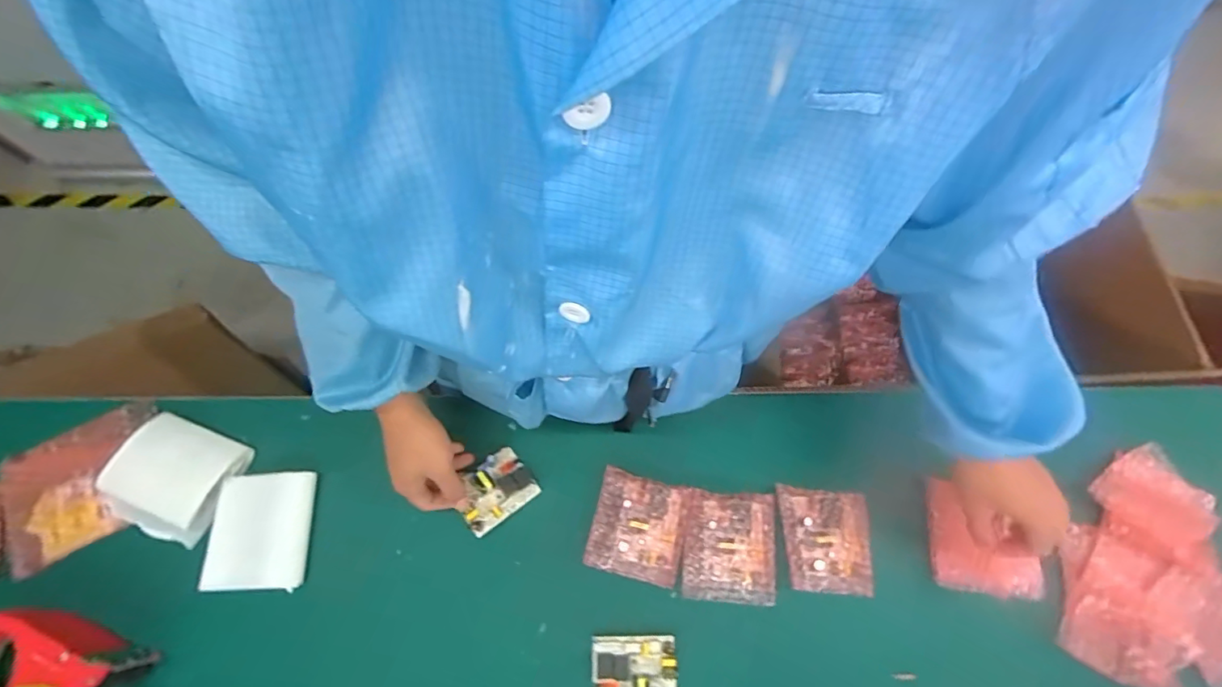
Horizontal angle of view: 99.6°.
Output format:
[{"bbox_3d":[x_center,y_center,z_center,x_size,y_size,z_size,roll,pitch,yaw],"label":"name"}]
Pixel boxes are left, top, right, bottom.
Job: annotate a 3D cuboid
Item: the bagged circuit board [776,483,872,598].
[{"bbox_3d":[0.224,0.204,0.537,0.088,0.022,0.100,8,71,2],"label":"bagged circuit board"}]

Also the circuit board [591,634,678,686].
[{"bbox_3d":[0.023,0.321,0.502,0.082,0.025,0.060,-2,71,-2],"label":"circuit board"}]

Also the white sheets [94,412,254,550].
[{"bbox_3d":[-0.480,0.144,0.559,0.125,0.037,0.115,20,72,6],"label":"white sheets"}]

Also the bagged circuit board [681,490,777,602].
[{"bbox_3d":[0.125,0.210,0.536,0.094,0.021,0.109,7,71,2],"label":"bagged circuit board"}]

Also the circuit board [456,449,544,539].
[{"bbox_3d":[-0.127,0.160,0.561,0.081,0.029,0.061,-38,96,-22],"label":"circuit board"}]

